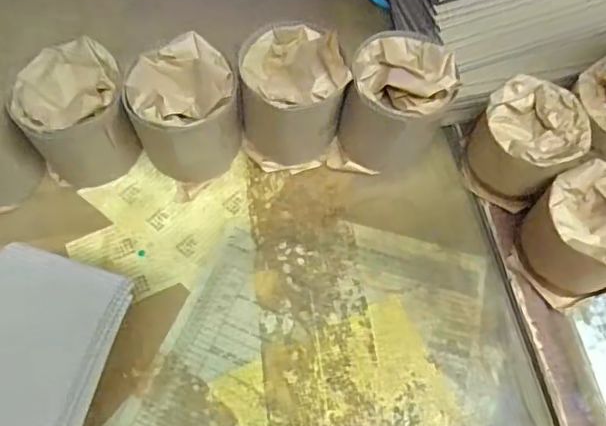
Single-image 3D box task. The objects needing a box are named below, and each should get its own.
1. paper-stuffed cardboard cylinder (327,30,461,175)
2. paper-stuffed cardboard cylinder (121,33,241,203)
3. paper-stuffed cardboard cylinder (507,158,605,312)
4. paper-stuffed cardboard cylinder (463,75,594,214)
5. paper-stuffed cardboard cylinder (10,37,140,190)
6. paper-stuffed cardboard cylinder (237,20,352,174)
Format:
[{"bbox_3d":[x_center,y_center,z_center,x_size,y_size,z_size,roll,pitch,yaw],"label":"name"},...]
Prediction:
[{"bbox_3d":[0.088,-0.106,0.530,0.091,0.106,0.110,17,65,5],"label":"paper-stuffed cardboard cylinder"},{"bbox_3d":[-0.106,-0.090,0.507,0.092,0.111,0.094,1,65,-3],"label":"paper-stuffed cardboard cylinder"},{"bbox_3d":[0.243,0.020,0.486,0.091,0.095,0.095,1,65,-3],"label":"paper-stuffed cardboard cylinder"},{"bbox_3d":[0.206,-0.063,0.528,0.091,0.086,0.095,1,65,-3],"label":"paper-stuffed cardboard cylinder"},{"bbox_3d":[-0.205,-0.088,0.509,0.091,0.102,0.095,-18,67,-11],"label":"paper-stuffed cardboard cylinder"},{"bbox_3d":[-0.011,-0.113,0.527,0.094,0.108,0.106,-3,65,-5],"label":"paper-stuffed cardboard cylinder"}]

